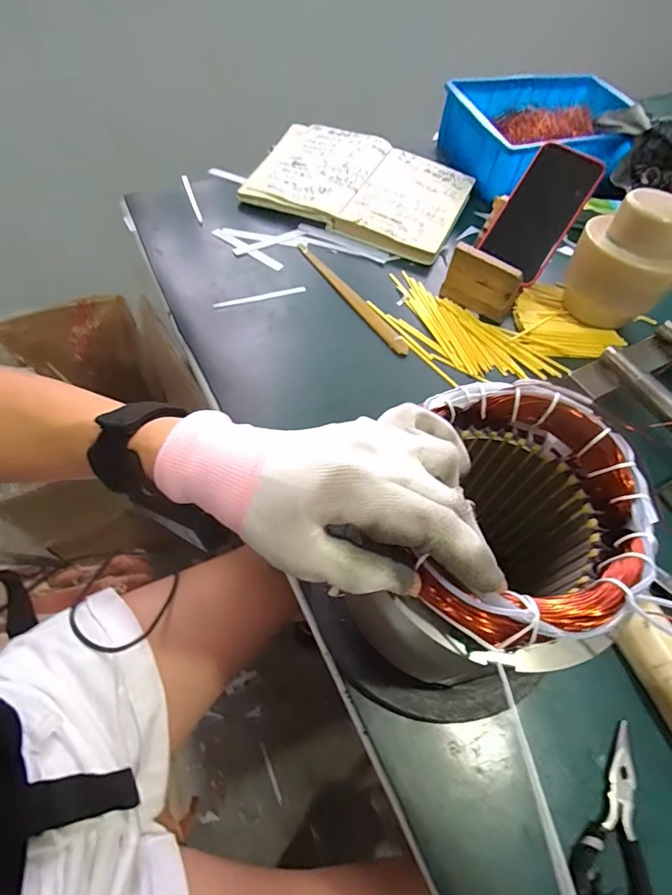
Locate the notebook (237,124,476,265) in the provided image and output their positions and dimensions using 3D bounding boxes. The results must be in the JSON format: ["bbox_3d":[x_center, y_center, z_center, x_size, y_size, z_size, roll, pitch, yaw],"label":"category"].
[{"bbox_3d":[0.035,-0.367,0.636,0.280,0.025,0.206,21,59,7],"label":"notebook"}]

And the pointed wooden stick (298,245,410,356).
[{"bbox_3d":[0.019,-0.179,0.537,0.022,0.005,0.206,-29,66,-21],"label":"pointed wooden stick"}]

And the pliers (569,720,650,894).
[{"bbox_3d":[0.177,0.248,0.292,0.042,0.024,0.126,21,59,7],"label":"pliers"}]

